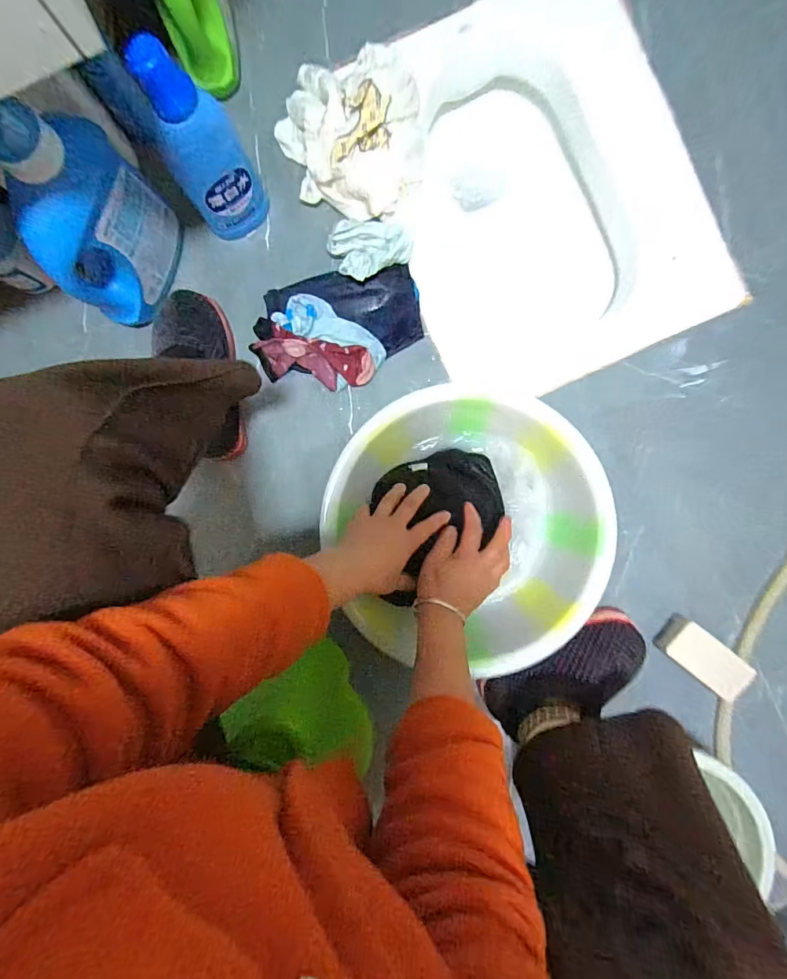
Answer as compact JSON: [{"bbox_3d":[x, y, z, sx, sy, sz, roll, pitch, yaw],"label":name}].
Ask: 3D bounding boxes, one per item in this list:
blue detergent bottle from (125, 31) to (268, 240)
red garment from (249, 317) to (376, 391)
[{"bbox_3d":[-0.222,-0.391,0.525,0.091,0.226,0.058,-27,91,3],"label":"blue detergent bottle"},{"bbox_3d":[-0.117,-0.178,0.630,0.170,0.022,0.076,15,120,-3],"label":"red garment"}]

